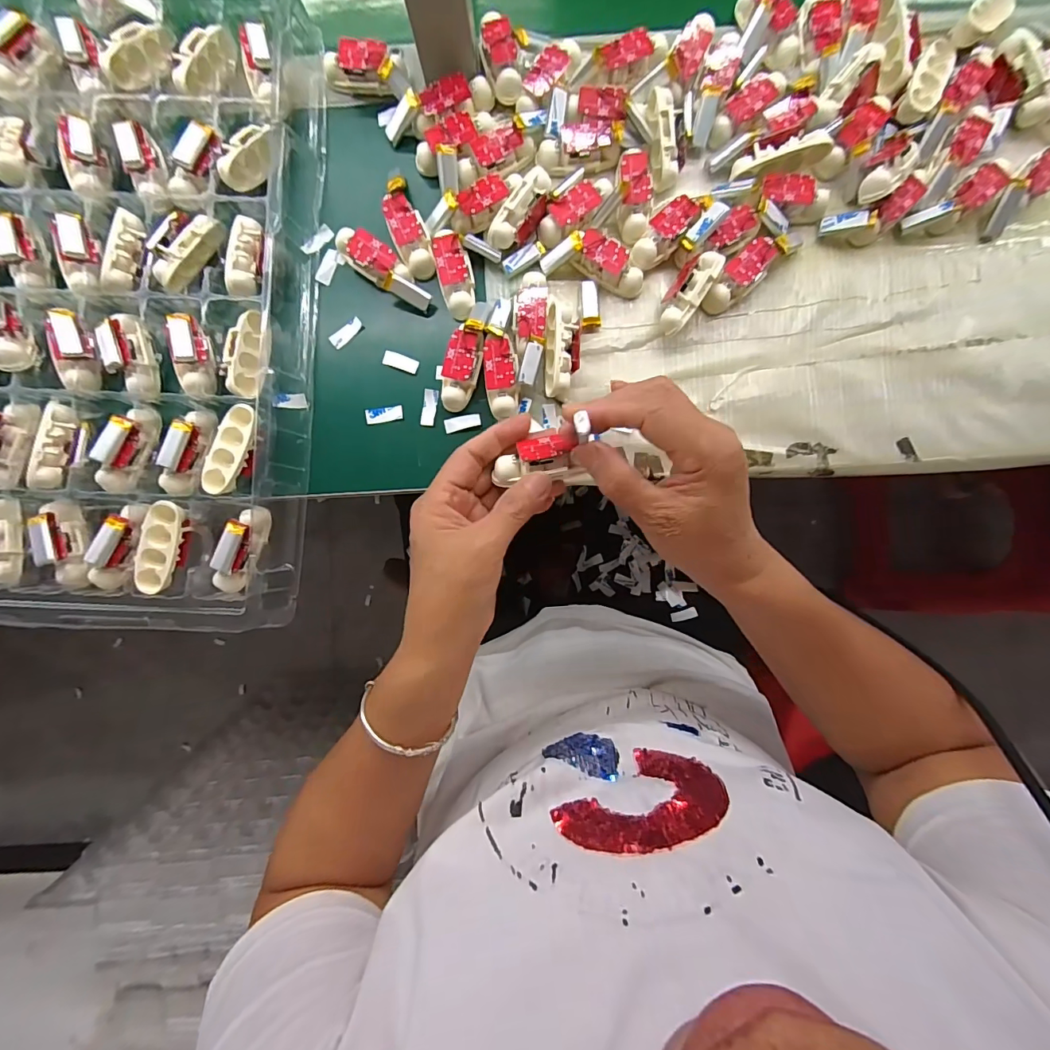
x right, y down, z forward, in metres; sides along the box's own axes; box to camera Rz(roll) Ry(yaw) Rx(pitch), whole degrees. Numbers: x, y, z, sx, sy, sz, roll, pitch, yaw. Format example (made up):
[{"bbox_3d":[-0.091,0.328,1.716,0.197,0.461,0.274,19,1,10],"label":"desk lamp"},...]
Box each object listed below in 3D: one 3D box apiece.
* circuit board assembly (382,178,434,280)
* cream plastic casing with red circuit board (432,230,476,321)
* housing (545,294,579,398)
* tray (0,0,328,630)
[{"bbox_3d":[-0.085,-0.216,0.326,0.025,0.010,0.063,-20,107,0],"label":"circuit board assembly"},{"bbox_3d":[-0.051,-0.187,0.328,0.024,0.014,0.067,-13,88,0],"label":"cream plastic casing with red circuit board"},{"bbox_3d":[0.025,-0.129,0.320,0.021,0.018,0.072,0,88,0],"label":"housing"},{"bbox_3d":[-0.402,-0.167,0.324,0.484,0.039,0.464,3,88,0],"label":"tray"}]

